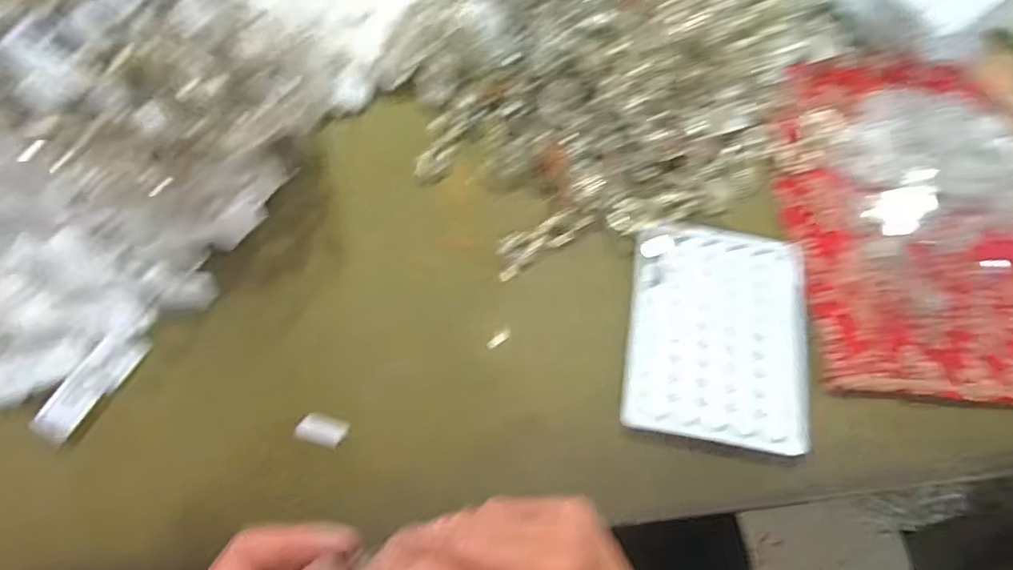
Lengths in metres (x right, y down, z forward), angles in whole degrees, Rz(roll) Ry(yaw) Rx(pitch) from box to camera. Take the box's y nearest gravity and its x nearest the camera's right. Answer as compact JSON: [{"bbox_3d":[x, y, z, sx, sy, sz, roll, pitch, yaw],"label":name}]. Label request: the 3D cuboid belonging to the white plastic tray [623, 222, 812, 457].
[{"bbox_3d":[0.122,0.023,0.355,0.099,0.009,0.128,11,64,2],"label":"white plastic tray"}]

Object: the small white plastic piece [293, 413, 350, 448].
[{"bbox_3d":[-0.097,0.076,0.328,0.027,0.005,0.015,17,64,5],"label":"small white plastic piece"}]

